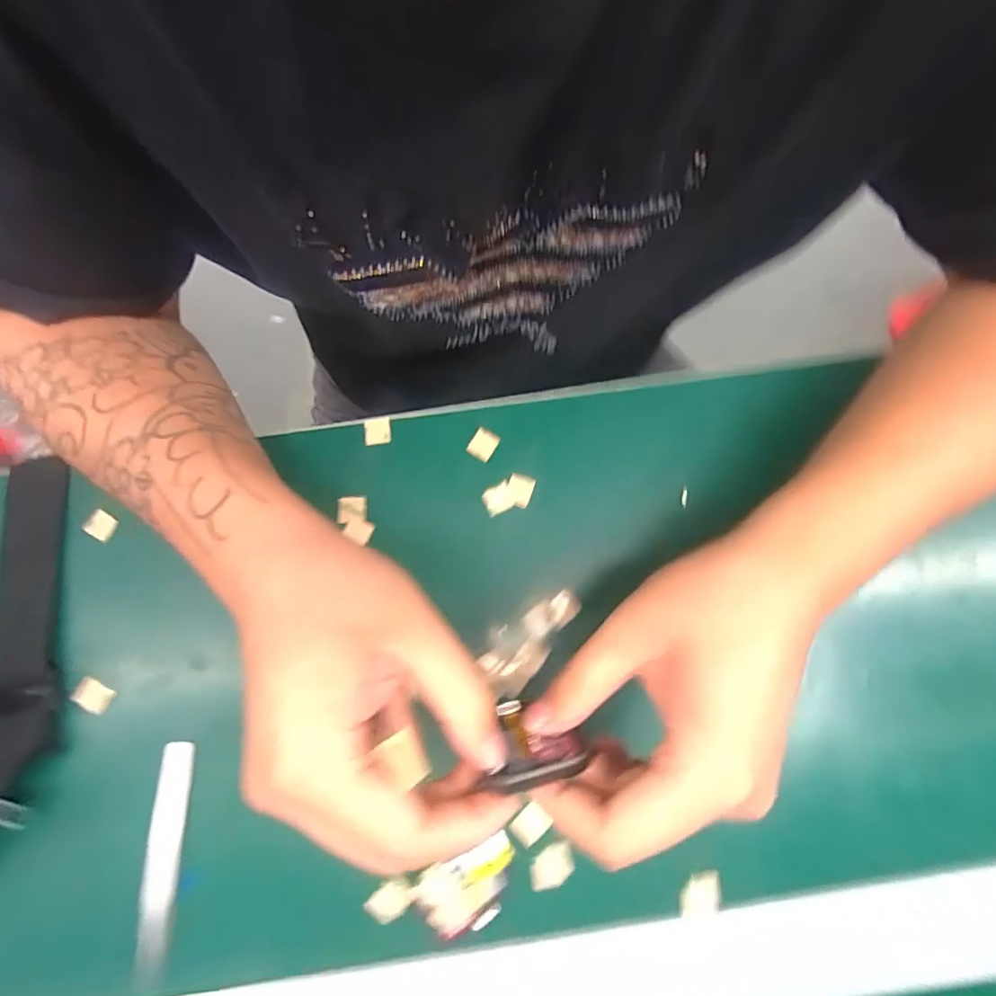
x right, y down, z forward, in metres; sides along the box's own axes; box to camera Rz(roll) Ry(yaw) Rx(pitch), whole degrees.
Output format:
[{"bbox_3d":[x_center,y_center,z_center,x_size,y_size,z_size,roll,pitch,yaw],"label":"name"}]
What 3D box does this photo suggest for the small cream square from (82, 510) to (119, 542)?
[{"bbox_3d":[-0.243,0.017,0.319,0.020,0.004,0.016,27,80,5],"label":"small cream square"}]

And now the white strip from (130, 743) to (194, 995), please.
[{"bbox_3d":[-0.176,0.190,0.275,0.016,0.004,0.111,5,74,-18],"label":"white strip"}]

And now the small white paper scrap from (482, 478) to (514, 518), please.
[{"bbox_3d":[0.000,0.000,0.319,0.019,0.004,0.017,-27,80,-5],"label":"small white paper scrap"}]

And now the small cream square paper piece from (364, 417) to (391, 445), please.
[{"bbox_3d":[-0.077,-0.043,0.330,0.016,0.004,0.017,-7,79,-1],"label":"small cream square paper piece"}]

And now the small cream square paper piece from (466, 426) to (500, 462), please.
[{"bbox_3d":[-0.010,-0.034,0.327,0.016,0.004,0.018,33,81,6],"label":"small cream square paper piece"}]

